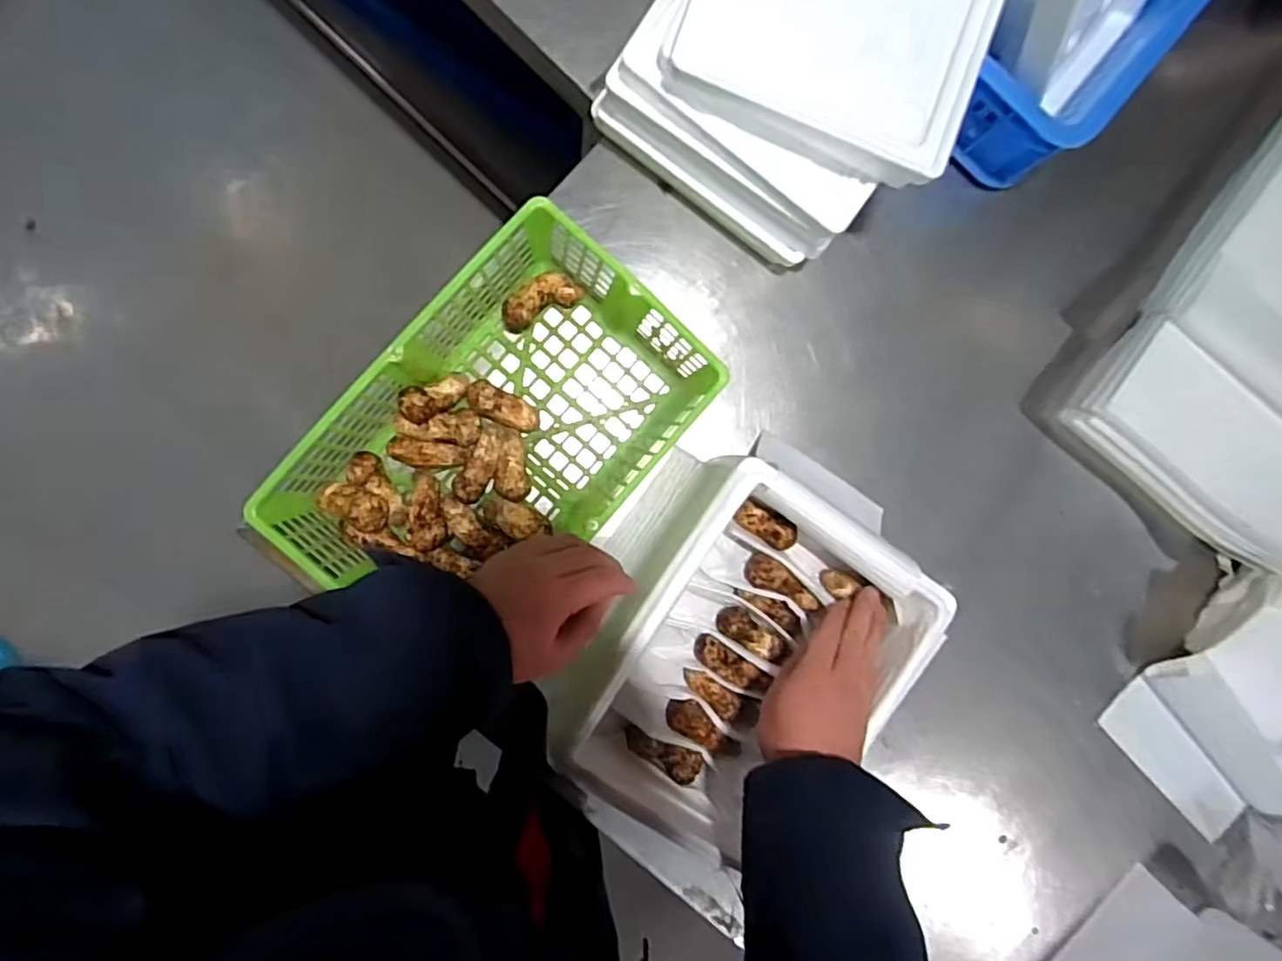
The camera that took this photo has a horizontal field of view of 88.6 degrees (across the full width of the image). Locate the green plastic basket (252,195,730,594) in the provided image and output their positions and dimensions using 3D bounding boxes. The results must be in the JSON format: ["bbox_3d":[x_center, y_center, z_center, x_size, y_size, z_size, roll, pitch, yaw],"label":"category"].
[{"bbox_3d":[-0.120,-0.030,0.571,0.222,0.104,0.343,42,87,-7],"label":"green plastic basket"}]

